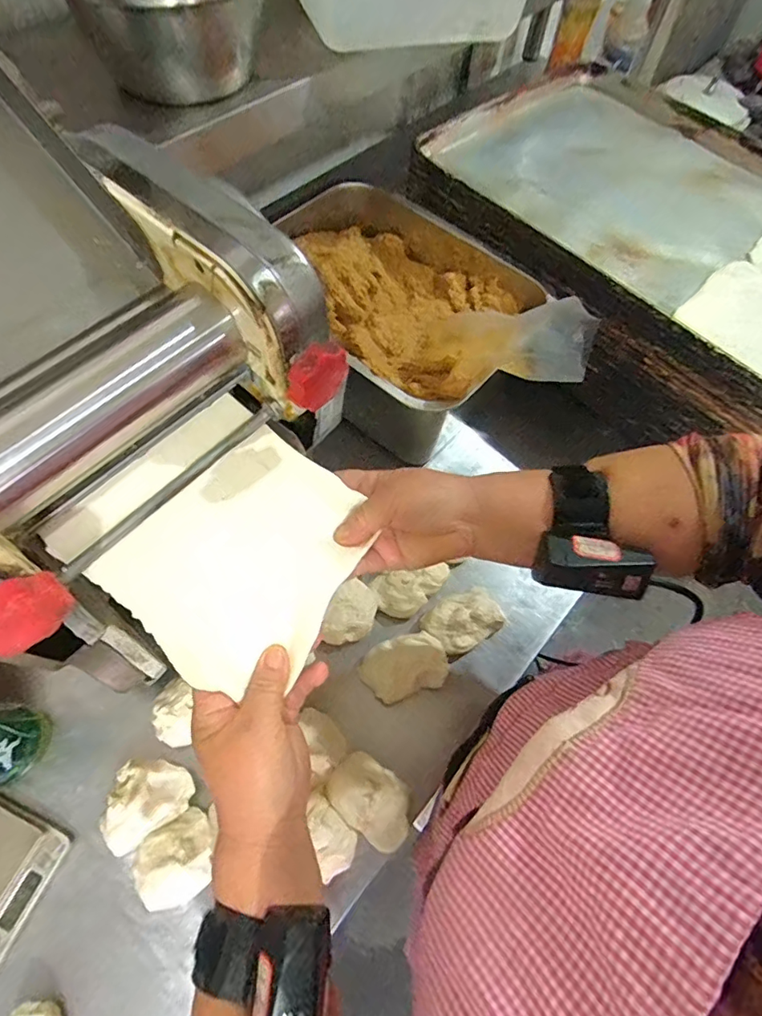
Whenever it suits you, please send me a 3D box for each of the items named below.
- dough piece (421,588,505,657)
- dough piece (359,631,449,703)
[{"bbox_3d":[0.088,0.122,0.556,0.079,0.046,0.058,-31,68,-18],"label":"dough piece"},{"bbox_3d":[0.025,0.165,0.535,0.086,0.046,0.055,-14,64,-10],"label":"dough piece"}]

